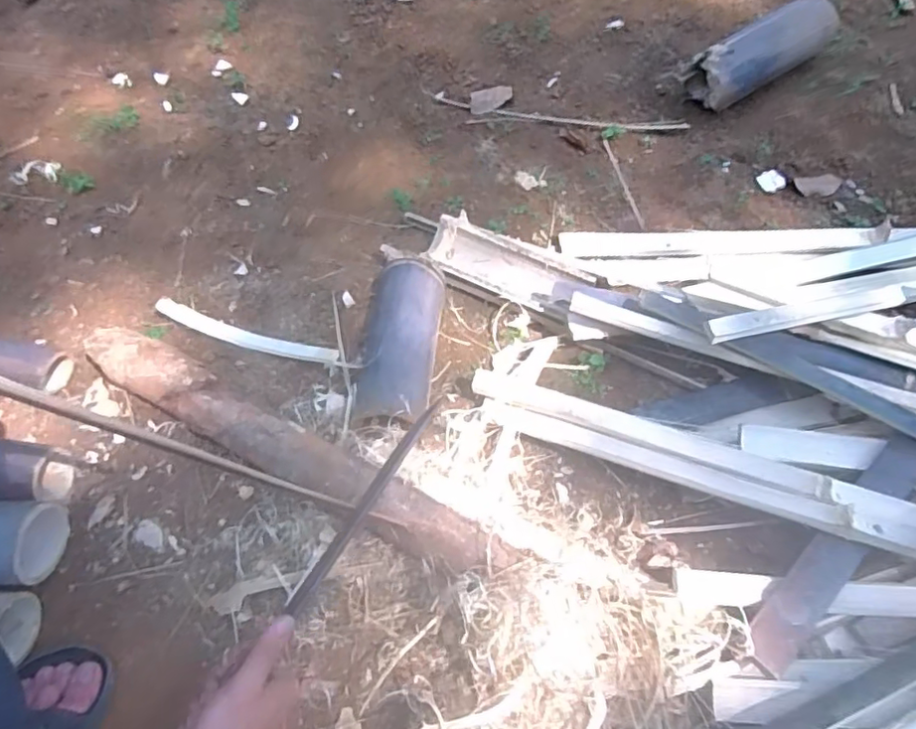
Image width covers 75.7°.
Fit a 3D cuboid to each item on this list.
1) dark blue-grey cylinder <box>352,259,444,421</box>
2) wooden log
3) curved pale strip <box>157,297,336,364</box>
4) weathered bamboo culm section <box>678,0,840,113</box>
[{"bbox_3d":[-0.080,-0.032,0.788,0.102,0.076,0.249,5,61,2],"label":"dark blue-grey cylinder"},{"bbox_3d":[-0.199,0.101,0.692,0.582,0.072,0.079,25,64,13],"label":"wooden log"},{"bbox_3d":[-0.281,-0.042,0.788,0.273,0.048,0.025,17,62,8],"label":"curved pale strip"},{"bbox_3d":[0.581,-0.572,1.098,0.338,0.117,0.096,-25,64,-14],"label":"weathered bamboo culm section"}]

